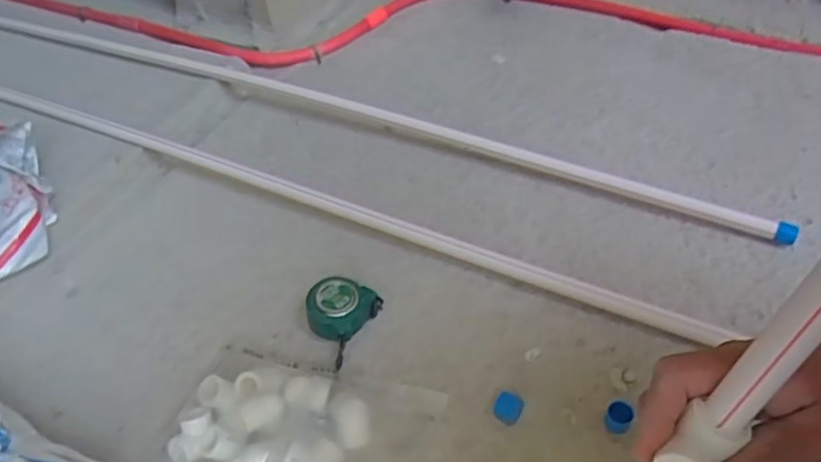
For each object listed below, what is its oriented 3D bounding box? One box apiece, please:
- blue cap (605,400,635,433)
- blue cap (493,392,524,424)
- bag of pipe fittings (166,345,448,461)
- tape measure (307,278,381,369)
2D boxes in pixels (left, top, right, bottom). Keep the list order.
[{"bbox_3d":[0.187,0.167,0.588,0.022,0.021,0.025,18,49,21],"label":"blue cap"},{"bbox_3d":[0.090,0.161,0.602,0.025,0.021,0.021,15,49,21],"label":"blue cap"},{"bbox_3d":[-0.100,0.177,0.598,0.235,0.032,0.126,8,46,15],"label":"bag of pipe fittings"},{"bbox_3d":[-0.076,0.088,0.680,0.067,0.044,0.082,23,52,27],"label":"tape measure"}]

